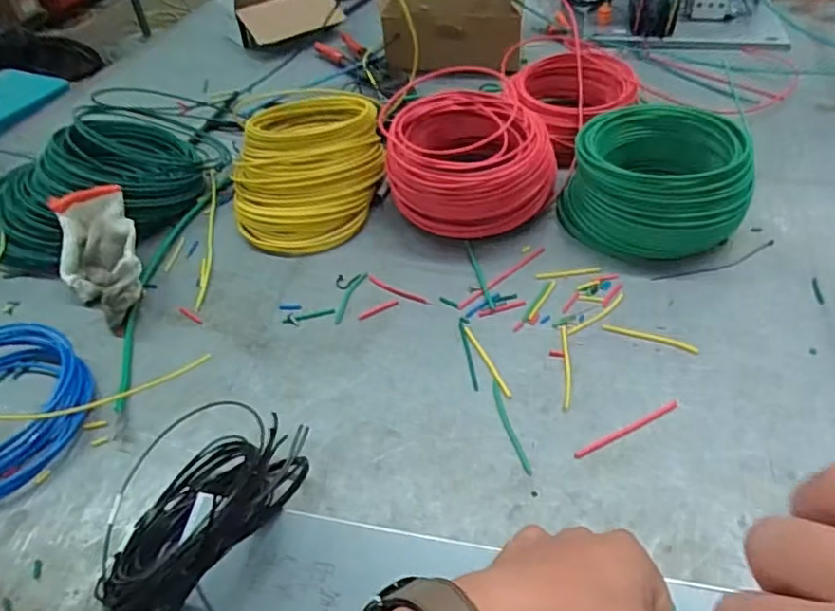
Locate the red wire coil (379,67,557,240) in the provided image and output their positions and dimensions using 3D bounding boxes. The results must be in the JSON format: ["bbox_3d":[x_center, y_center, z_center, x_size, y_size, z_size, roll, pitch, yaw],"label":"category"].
[{"bbox_3d":[0.063,-0.155,0.702,0.185,0.104,0.176,3,46,9],"label":"red wire coil"}]

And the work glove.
[{"bbox_3d":[-0.334,-0.052,0.655,0.086,0.074,0.164,-27,48,-19],"label":"work glove"}]

